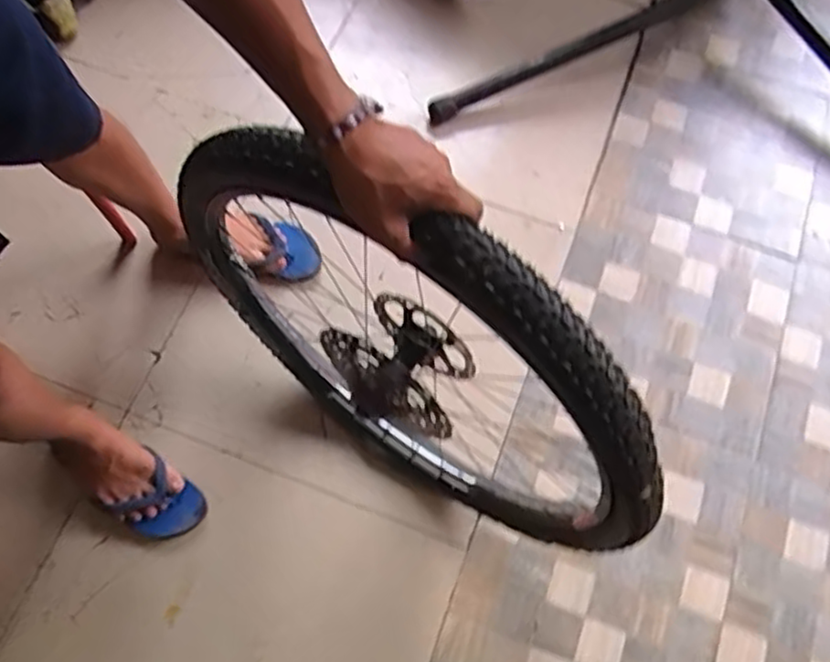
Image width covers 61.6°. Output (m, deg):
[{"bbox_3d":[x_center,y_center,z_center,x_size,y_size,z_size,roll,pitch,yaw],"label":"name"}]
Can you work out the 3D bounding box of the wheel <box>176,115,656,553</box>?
[{"bbox_3d":[-0.021,0.046,0.843,0.628,0.646,0.098,31,72,10],"label":"wheel"}]

